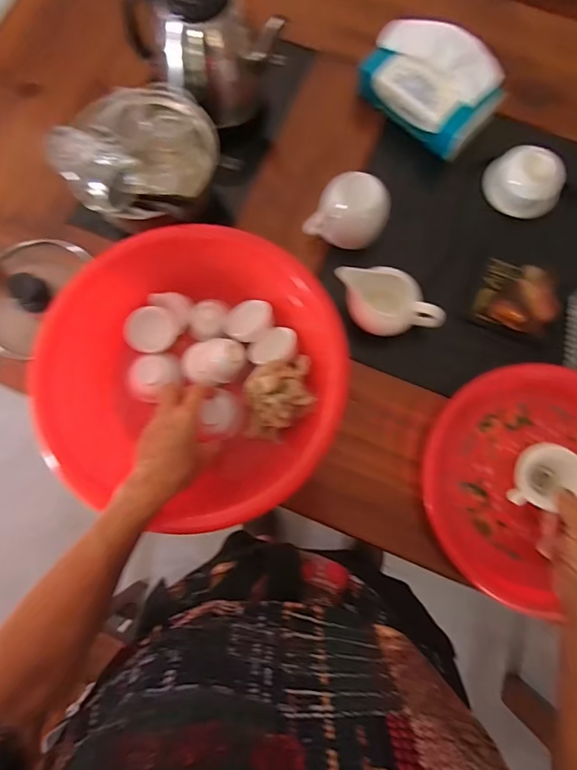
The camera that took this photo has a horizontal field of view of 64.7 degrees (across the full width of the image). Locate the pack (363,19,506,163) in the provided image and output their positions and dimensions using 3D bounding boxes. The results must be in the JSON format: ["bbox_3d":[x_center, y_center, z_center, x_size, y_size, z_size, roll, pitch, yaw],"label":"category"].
[{"bbox_3d":[0.175,-0.375,0.561,0.160,0.087,0.086,41,81,8],"label":"pack"}]

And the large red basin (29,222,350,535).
[{"bbox_3d":[-0.095,-0.005,0.479,0.297,0.082,0.287,0,78,0],"label":"large red basin"}]

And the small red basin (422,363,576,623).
[{"bbox_3d":[0.271,0.099,0.486,0.244,0.038,0.239,-13,78,-2],"label":"small red basin"}]

